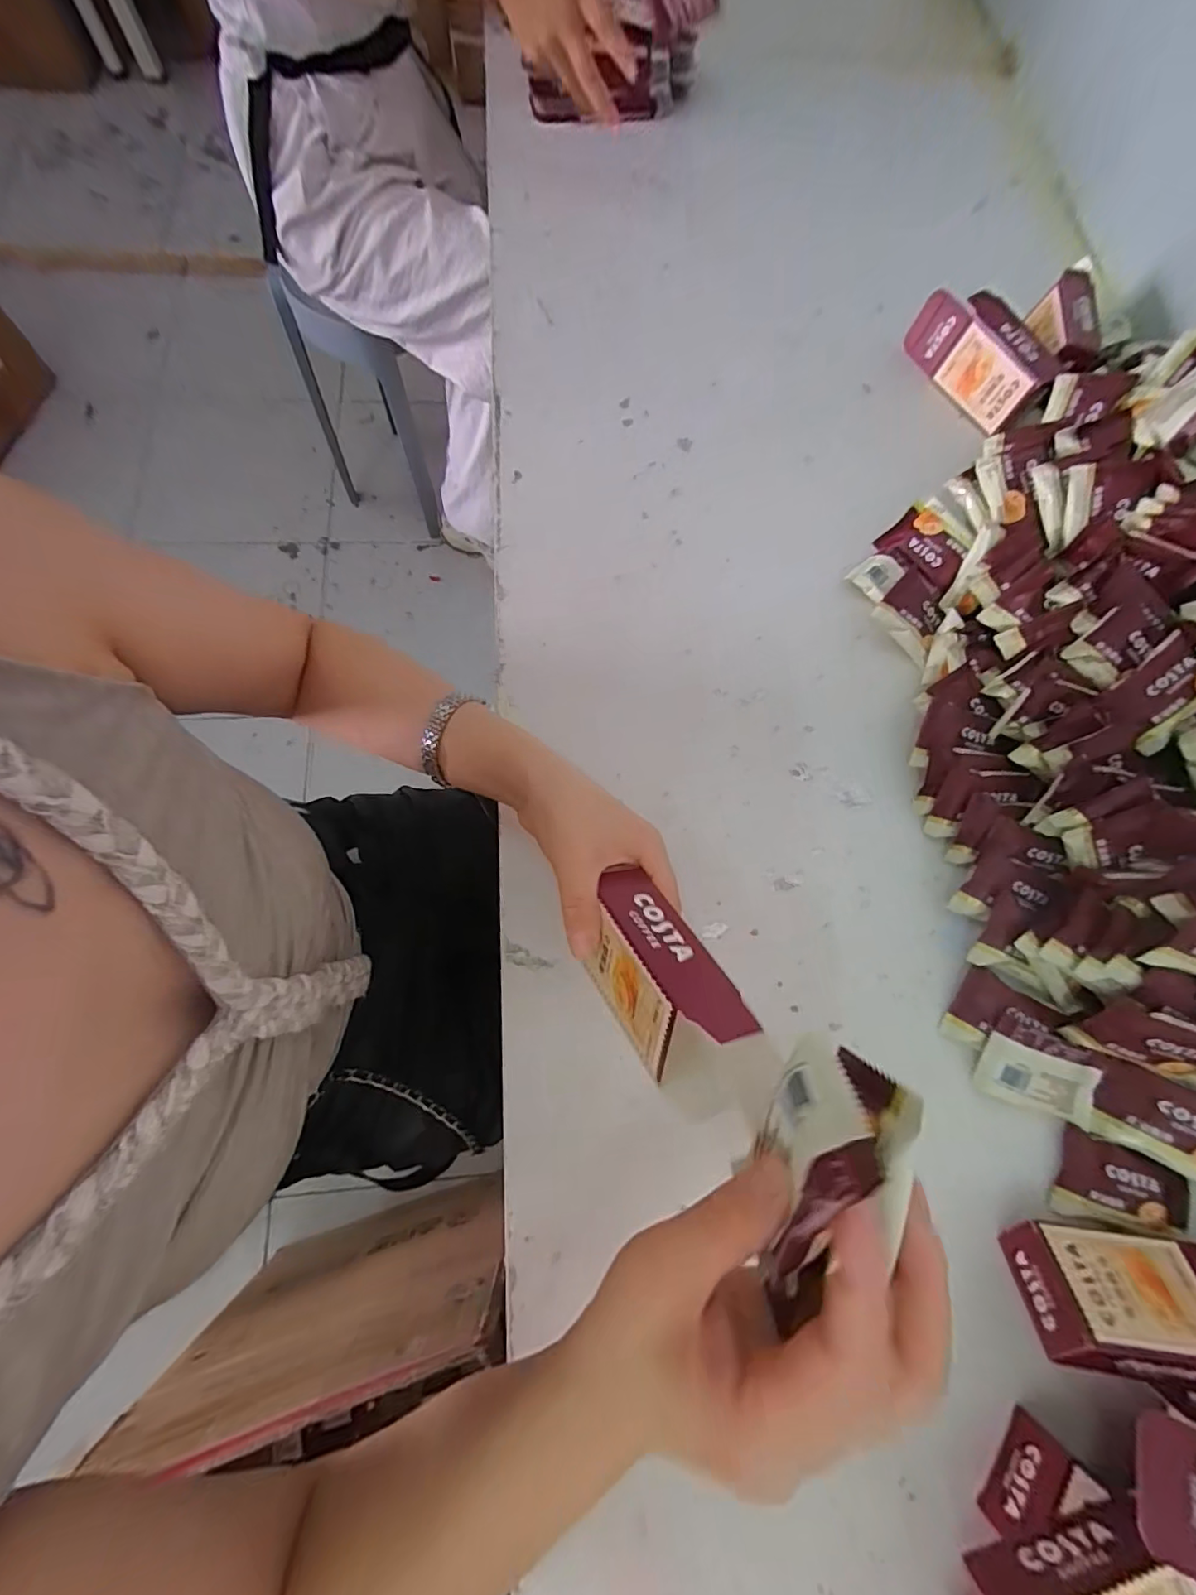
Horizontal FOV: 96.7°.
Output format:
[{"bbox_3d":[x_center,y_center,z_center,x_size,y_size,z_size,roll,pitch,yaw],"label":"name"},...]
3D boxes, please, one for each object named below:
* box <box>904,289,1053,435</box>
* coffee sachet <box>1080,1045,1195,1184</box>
[{"bbox_3d":[0.363,-0.419,0.507,0.045,0.058,0.135,-35,80,-13],"label":"box"},{"bbox_3d":[0.360,0.206,0.335,0.088,0.010,0.049,22,90,39],"label":"coffee sachet"}]

